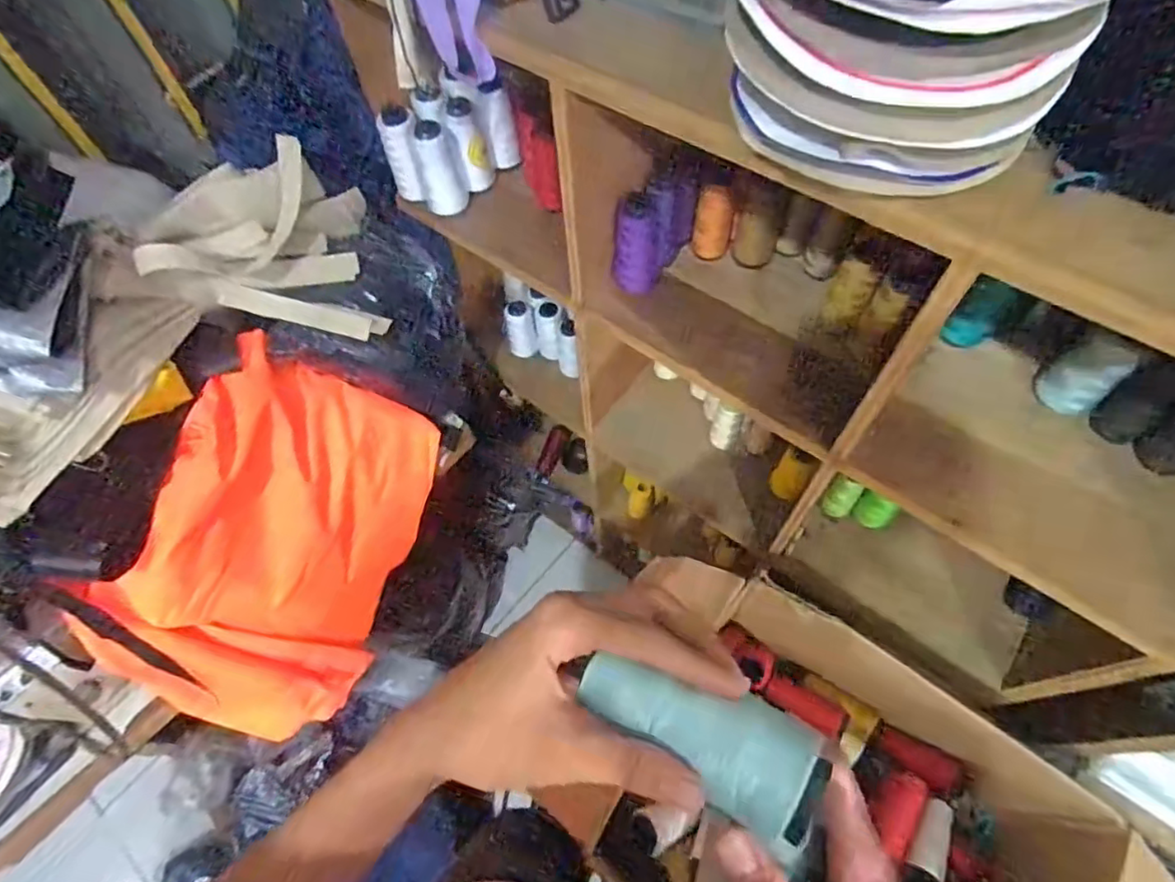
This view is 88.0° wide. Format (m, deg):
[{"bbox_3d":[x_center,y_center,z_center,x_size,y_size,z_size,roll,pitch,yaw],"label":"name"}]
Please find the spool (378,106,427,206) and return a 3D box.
[{"bbox_3d":[-0.234,-0.365,0.777,0.044,0.113,0.047,-19,62,-7],"label":"spool"}]

